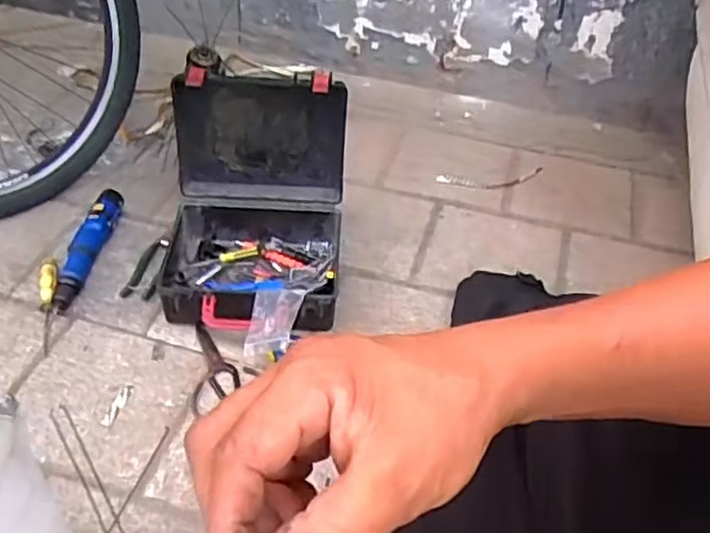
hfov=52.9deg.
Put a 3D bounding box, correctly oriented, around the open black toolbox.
[{"bbox_3d":[-0.171,-0.078,1.115,0.287,0.293,0.337,3,43,0],"label":"open black toolbox"}]

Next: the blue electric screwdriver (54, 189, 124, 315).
[{"bbox_3d":[-0.463,-0.030,1.229,0.046,0.042,0.266,8,55,6],"label":"blue electric screwdriver"}]

